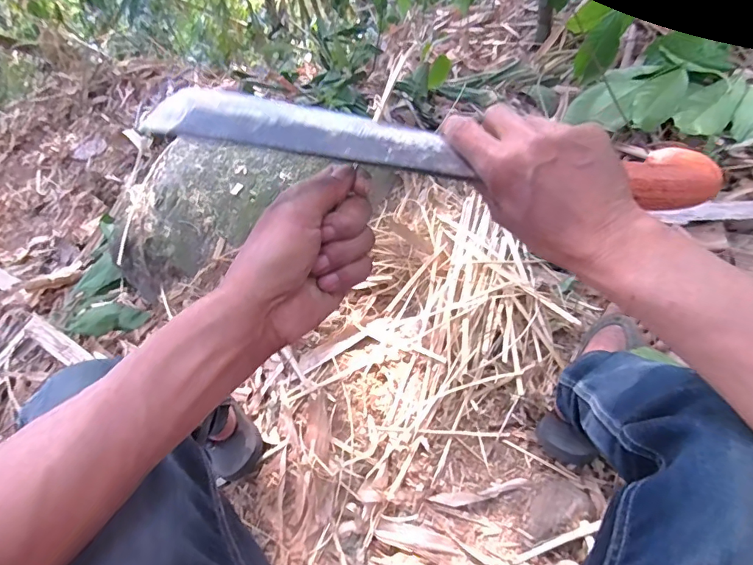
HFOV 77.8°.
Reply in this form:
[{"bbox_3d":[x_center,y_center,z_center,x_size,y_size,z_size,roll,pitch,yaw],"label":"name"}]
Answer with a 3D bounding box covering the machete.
[{"bbox_3d":[0.056,-0.090,0.307,0.373,0.018,0.057,5,60,-10],"label":"machete"}]

